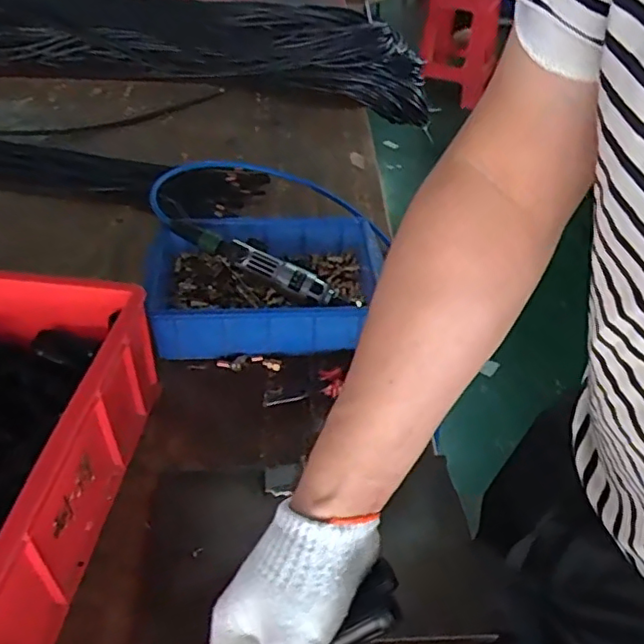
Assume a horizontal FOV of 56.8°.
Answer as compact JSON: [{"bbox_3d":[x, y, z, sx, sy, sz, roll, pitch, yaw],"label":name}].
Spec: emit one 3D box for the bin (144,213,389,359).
[{"bbox_3d":[-0.069,-0.045,0.788,0.305,0.088,0.207,0,42,-5],"label":"bin"}]

